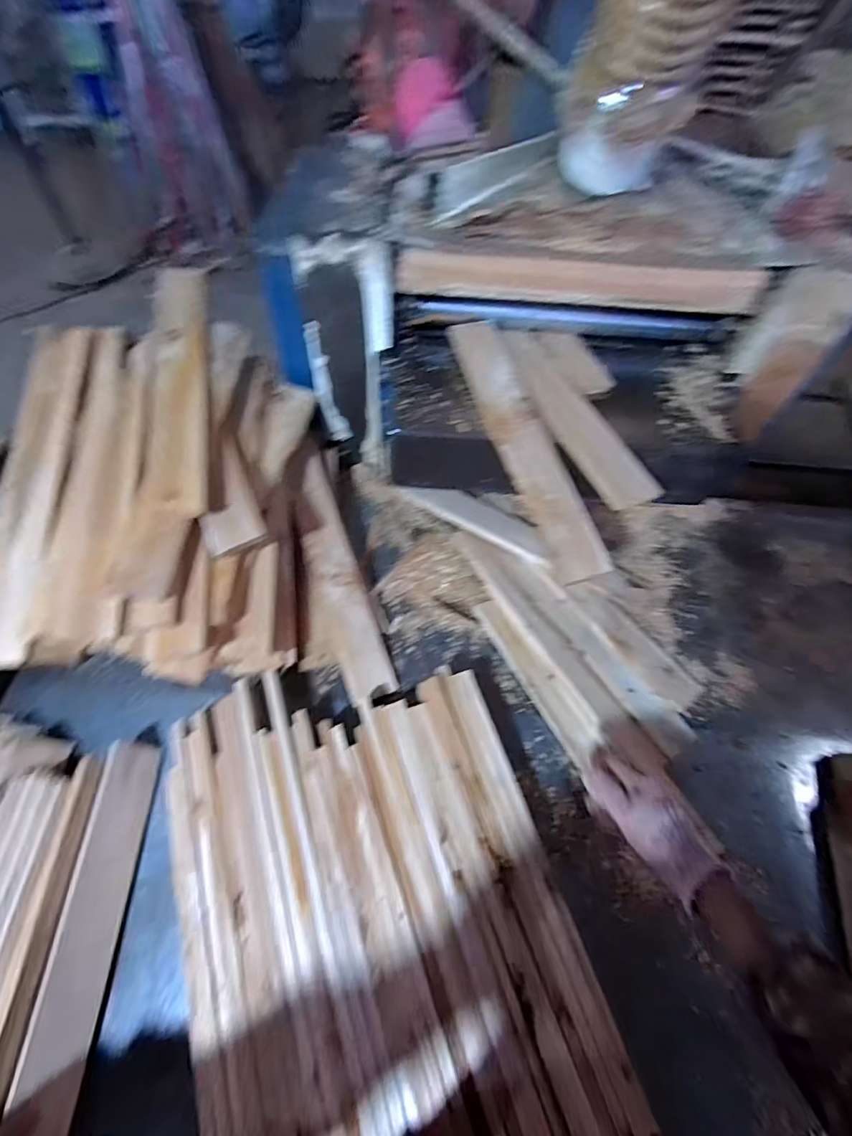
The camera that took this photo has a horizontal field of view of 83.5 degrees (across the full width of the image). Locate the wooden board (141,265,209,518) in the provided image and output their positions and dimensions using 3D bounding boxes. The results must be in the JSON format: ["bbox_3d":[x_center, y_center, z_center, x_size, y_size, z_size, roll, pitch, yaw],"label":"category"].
[{"bbox_3d":[-0.359,-0.273,0.697,0.080,0.027,0.434,-5,70,-9],"label":"wooden board"}]

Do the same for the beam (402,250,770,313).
[{"bbox_3d":[0.224,-0.426,0.706,0.530,0.059,0.029,4,58,-2],"label":"beam"}]

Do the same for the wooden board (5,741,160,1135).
[{"bbox_3d":[-0.388,0.446,0.540,0.010,0.068,0.465,-21,55,26],"label":"wooden board"}]

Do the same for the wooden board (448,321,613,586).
[{"bbox_3d":[0.138,-0.192,0.689,0.081,0.020,0.460,-12,65,-10],"label":"wooden board"}]

